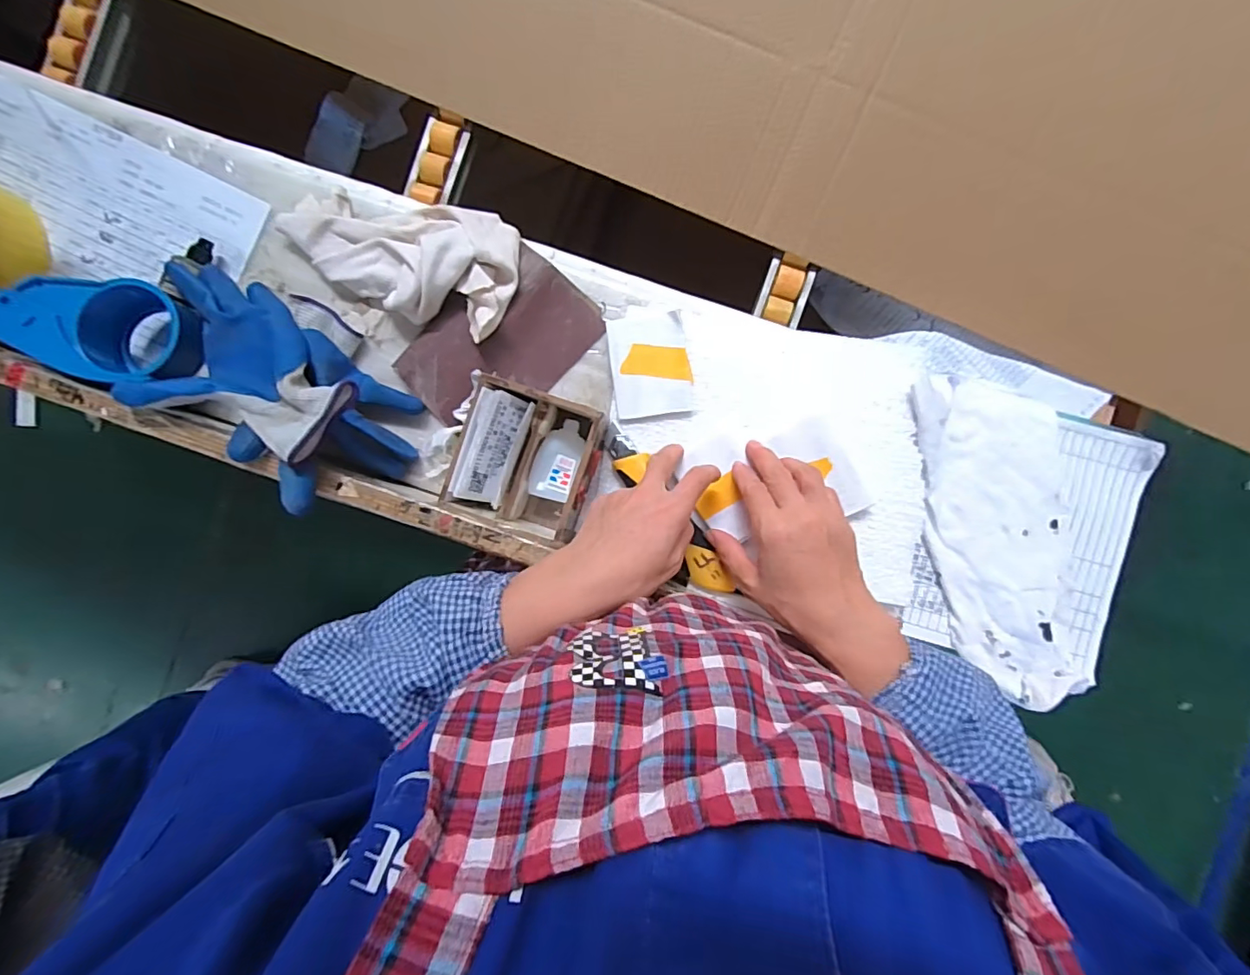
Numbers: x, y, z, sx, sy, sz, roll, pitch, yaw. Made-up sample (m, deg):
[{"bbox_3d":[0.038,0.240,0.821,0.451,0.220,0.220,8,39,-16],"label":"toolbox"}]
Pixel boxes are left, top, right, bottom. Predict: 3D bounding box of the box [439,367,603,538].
[{"bbox_3d":[-0.075,-0.023,0.424,0.100,0.052,0.100,19,90,1],"label":"box"}]

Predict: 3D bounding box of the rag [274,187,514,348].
[{"bbox_3d":[-0.187,-0.197,0.440,0.197,0.035,0.095,20,90,1],"label":"rag"}]

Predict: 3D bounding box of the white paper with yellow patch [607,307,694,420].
[{"bbox_3d":[0.021,-0.103,0.443,0.062,0.015,0.087,-7,89,1],"label":"white paper with yellow patch"}]

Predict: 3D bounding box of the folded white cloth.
[{"bbox_3d":[0.311,0.039,0.433,0.122,0.027,0.265,-12,90,0],"label":"folded white cloth"}]

